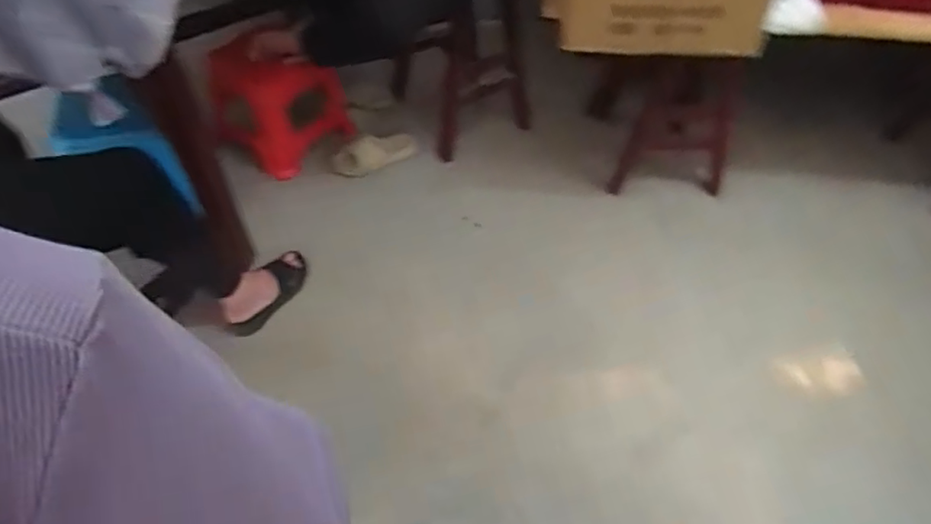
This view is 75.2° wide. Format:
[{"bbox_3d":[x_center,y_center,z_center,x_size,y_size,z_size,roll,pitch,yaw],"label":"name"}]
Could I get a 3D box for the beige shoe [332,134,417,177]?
[{"bbox_3d":[-0.238,-0.296,1.624,0.244,0.056,0.087,-25,57,-20],"label":"beige shoe"}]

